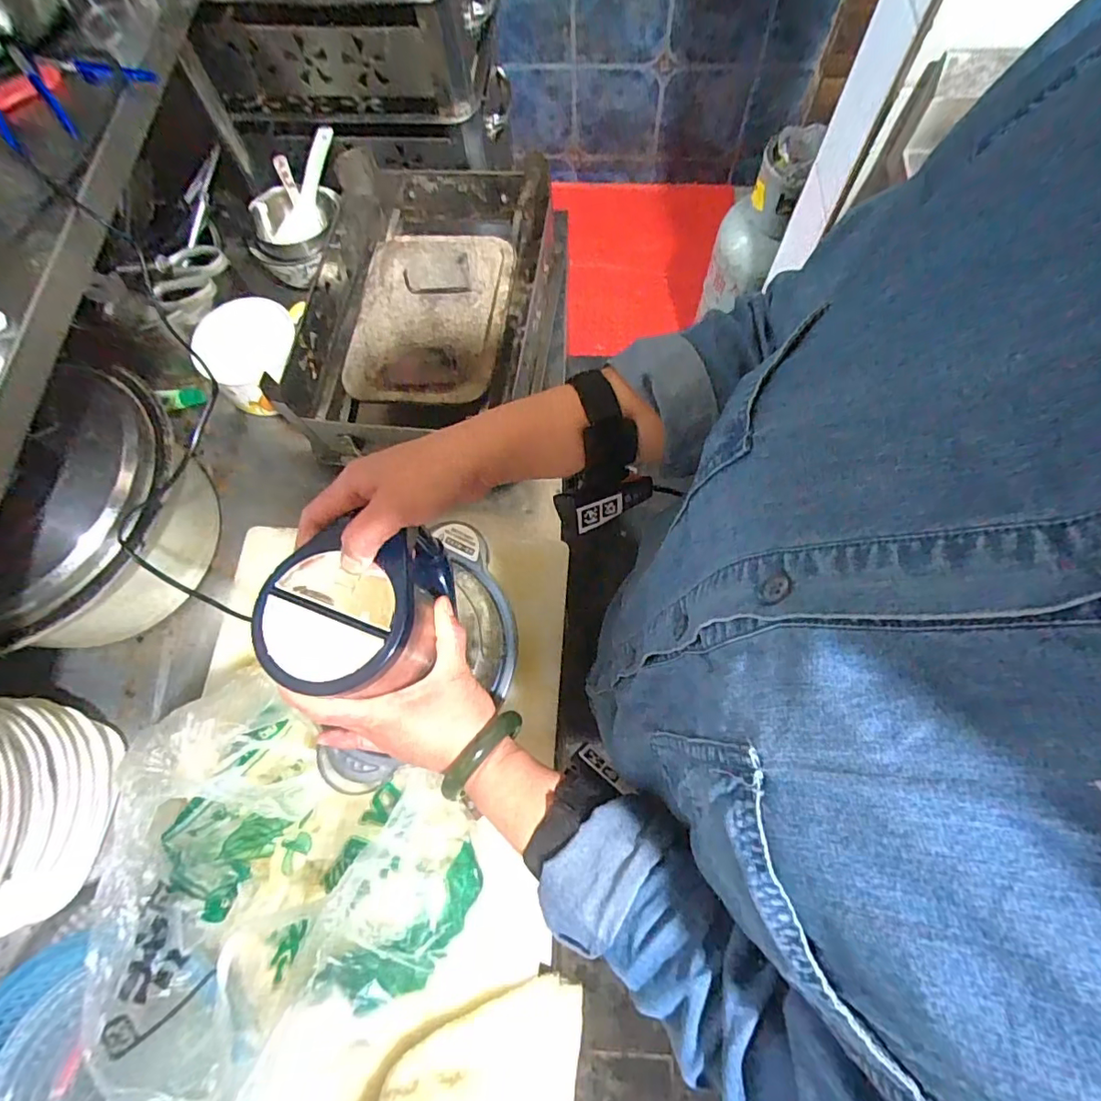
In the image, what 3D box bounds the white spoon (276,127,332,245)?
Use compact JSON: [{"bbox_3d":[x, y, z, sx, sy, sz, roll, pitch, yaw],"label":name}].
[{"bbox_3d":[-0.340,-0.509,0.769,0.048,0.022,0.158,15,90,8],"label":"white spoon"}]

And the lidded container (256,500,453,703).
[{"bbox_3d":[-0.127,0.046,0.388,0.104,0.114,0.108,-18,71,-4],"label":"lidded container"}]

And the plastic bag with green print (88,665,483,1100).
[{"bbox_3d":[-0.233,0.266,0.429,0.280,0.131,0.239,37,77,14],"label":"plastic bag with green print"}]

